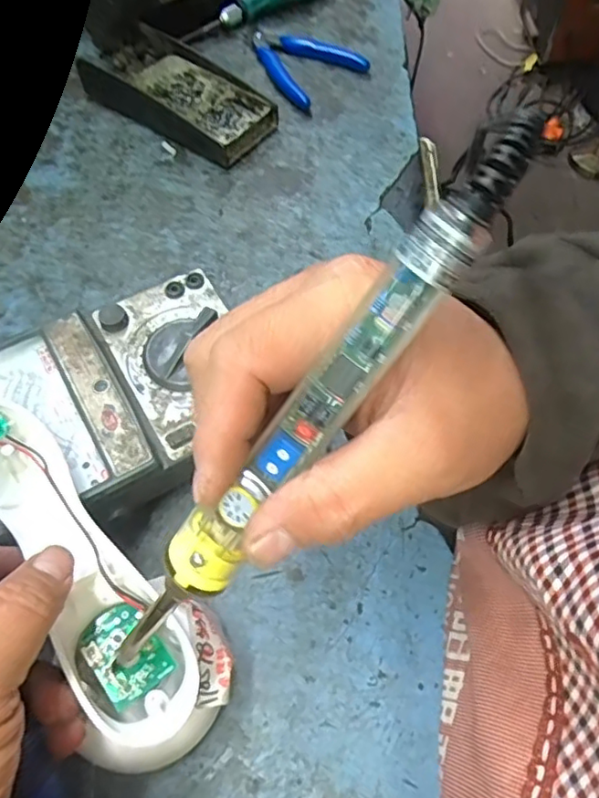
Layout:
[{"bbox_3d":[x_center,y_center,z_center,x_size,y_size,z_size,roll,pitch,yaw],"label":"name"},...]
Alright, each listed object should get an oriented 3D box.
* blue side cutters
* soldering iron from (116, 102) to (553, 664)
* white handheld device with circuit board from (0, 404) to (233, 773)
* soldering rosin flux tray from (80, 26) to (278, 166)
[{"bbox_3d":[-0.005,-0.307,0.537,0.080,0.010,0.111,-40,68,-20],"label":"blue side cutters"},{"bbox_3d":[-0.001,0.011,0.179,0.020,0.019,0.203,47,115,22],"label":"soldering iron"},{"bbox_3d":[-0.095,0.074,0.263,0.057,0.036,0.167,-37,71,-18],"label":"white handheld device with circuit board"},{"bbox_3d":[-0.100,-0.252,0.493,0.153,0.035,0.071,34,66,17],"label":"soldering rosin flux tray"}]

